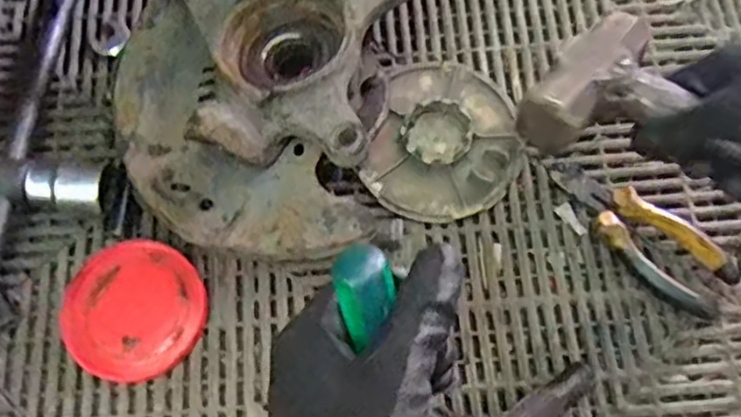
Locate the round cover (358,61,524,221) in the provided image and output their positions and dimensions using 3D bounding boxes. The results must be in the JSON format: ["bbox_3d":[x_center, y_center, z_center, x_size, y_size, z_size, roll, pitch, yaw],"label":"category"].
[{"bbox_3d":[0.063,-0.057,0.570,0.120,0.021,0.138,17,73,6],"label":"round cover"}]

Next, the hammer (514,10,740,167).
[{"bbox_3d":[0.229,-0.039,0.425,0.250,0.033,0.119,33,75,21],"label":"hammer"}]

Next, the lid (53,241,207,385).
[{"bbox_3d":[-0.178,0.076,0.521,0.102,0.012,0.101,0,72,0],"label":"lid"}]

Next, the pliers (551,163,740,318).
[{"bbox_3d":[0.211,0.017,0.539,0.155,0.024,0.062,39,76,12],"label":"pliers"}]

